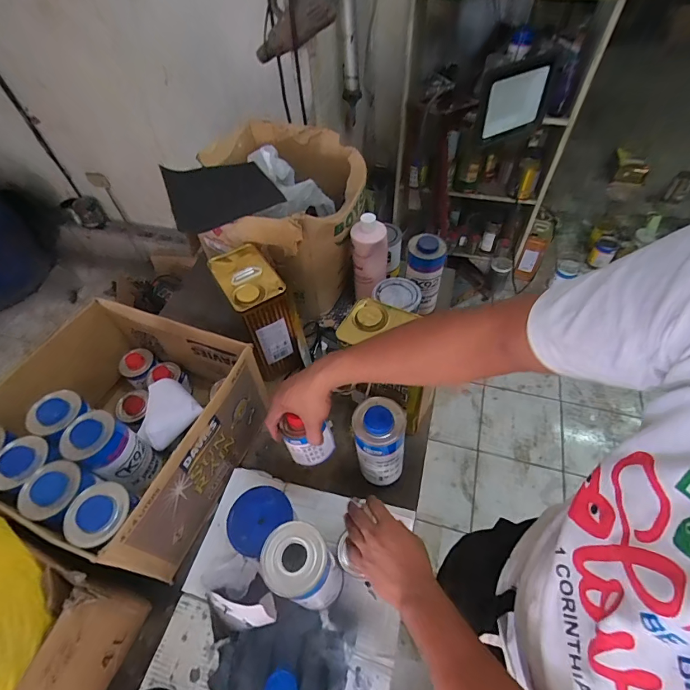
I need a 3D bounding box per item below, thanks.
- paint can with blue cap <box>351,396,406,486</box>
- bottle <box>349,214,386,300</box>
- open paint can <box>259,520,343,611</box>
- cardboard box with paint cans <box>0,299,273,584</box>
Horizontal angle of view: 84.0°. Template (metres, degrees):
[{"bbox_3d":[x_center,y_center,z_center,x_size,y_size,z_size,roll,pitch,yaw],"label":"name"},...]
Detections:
[{"bbox_3d":[0.058,0.165,0.644,0.080,0.156,0.079,-2,52,2],"label":"paint can with blue cap"},{"bbox_3d":[0.060,-0.198,0.903,0.076,0.213,0.065,14,55,14],"label":"bottle"},{"bbox_3d":[-0.052,0.326,0.549,0.094,0.196,0.085,19,56,17],"label":"open paint can"},{"bbox_3d":[-0.395,0.146,0.705,0.365,0.203,0.361,17,55,16],"label":"cardboard box with paint cans"}]

